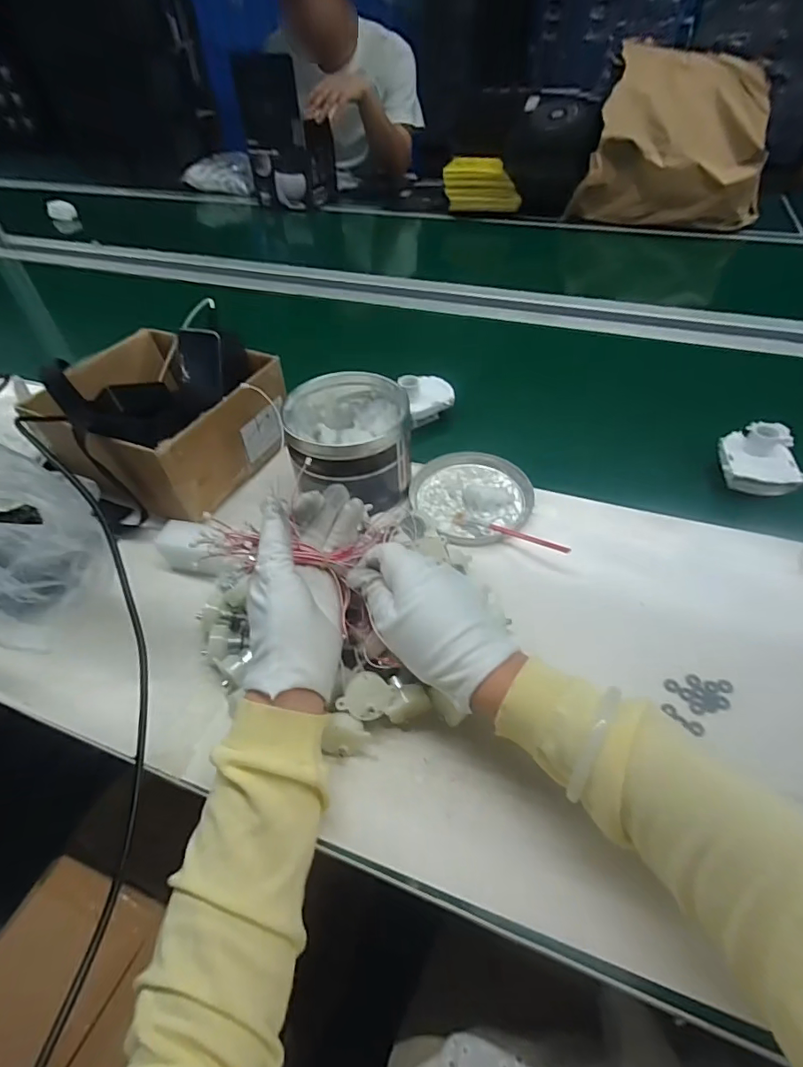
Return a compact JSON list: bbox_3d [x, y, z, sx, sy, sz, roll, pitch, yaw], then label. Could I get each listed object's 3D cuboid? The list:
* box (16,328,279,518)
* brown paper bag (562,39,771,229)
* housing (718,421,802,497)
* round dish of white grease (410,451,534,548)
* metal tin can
[{"bbox_3d":[-0.270,-0.131,0.563,0.209,0.104,0.202,19,51,19],"label":"box"},{"bbox_3d":[0.579,-0.802,1.026,0.357,0.248,0.215,18,51,18],"label":"brown paper bag"},{"bbox_3d":[0.382,-0.083,0.530,0.070,0.040,0.088,9,49,10],"label":"housing"},{"bbox_3d":[0.077,-0.045,0.547,0.131,0.015,0.132,-1,48,1],"label":"round dish of white grease"},{"bbox_3d":[-0.055,-0.100,0.538,0.121,0.102,0.127,-1,48,1],"label":"metal tin can"}]

